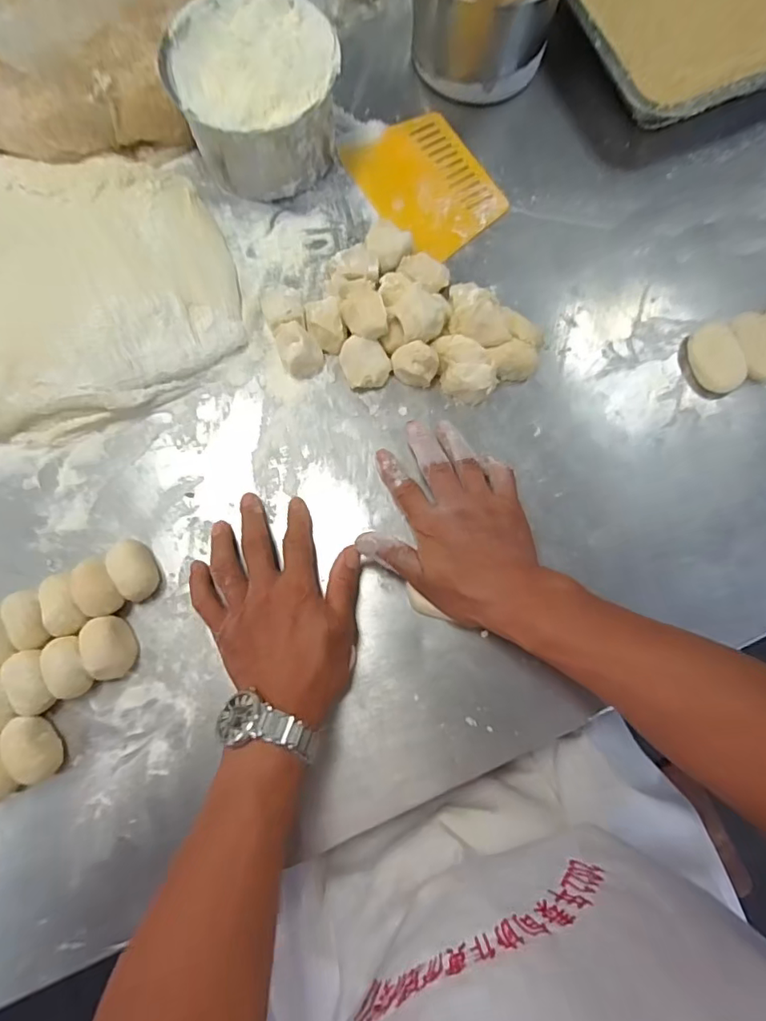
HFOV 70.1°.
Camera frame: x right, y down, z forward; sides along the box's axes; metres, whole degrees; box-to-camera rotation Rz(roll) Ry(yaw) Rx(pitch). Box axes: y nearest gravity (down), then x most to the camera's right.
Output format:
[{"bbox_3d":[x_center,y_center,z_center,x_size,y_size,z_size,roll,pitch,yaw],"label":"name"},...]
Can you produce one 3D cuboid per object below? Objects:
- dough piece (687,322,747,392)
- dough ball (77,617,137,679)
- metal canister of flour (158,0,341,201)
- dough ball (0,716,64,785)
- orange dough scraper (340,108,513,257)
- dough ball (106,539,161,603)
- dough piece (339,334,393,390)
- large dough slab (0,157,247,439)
[{"bbox_3d":[0.315,-0.144,0.514,0.043,0.017,0.064,-18,78,-5],"label":"dough piece"},{"bbox_3d":[-0.220,0.111,0.440,0.032,0.029,0.048,-19,78,-5],"label":"dough ball"},{"bbox_3d":[-0.118,-0.389,0.520,0.145,0.094,0.146,0,77,-1],"label":"metal canister of flour"},{"bbox_3d":[-0.268,0.183,0.422,0.028,0.030,0.049,-26,79,-7],"label":"dough ball"},{"bbox_3d":[0.046,-0.337,0.557,0.116,0.006,0.159,-33,80,-8],"label":"orange dough scraper"},{"bbox_3d":[-0.208,0.049,0.457,0.030,0.027,0.053,-30,80,-7],"label":"dough ball"},{"bbox_3d":[-0.016,-0.134,0.499,0.045,0.027,0.041,0,77,-1],"label":"dough piece"},{"bbox_3d":[-0.362,-0.196,0.493,0.435,0.053,0.263,-10,78,-3],"label":"large dough slab"}]

